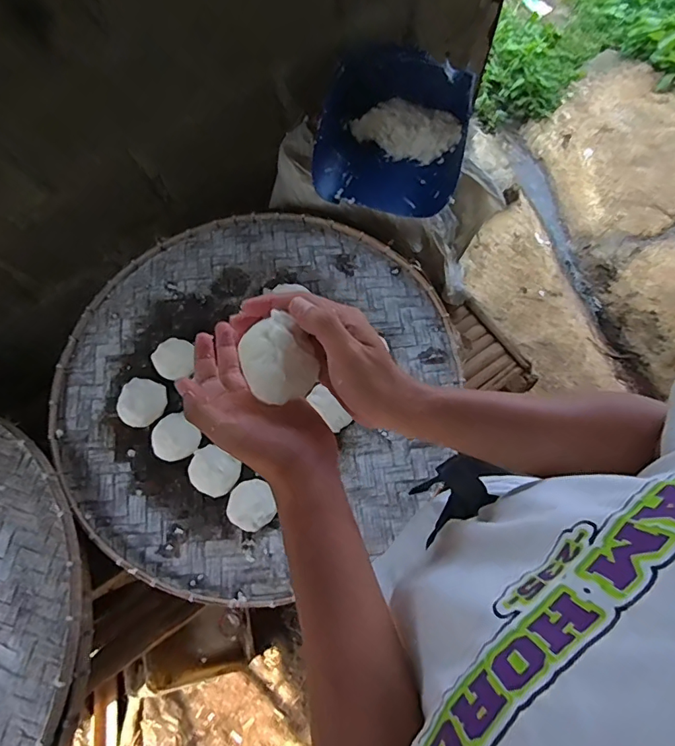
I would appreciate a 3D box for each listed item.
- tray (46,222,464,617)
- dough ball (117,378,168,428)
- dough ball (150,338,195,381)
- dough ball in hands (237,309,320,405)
[{"bbox_3d":[-0.146,0.004,0.838,0.700,0.052,0.691,0,71,1],"label":"tray"},{"bbox_3d":[-0.344,0.053,0.826,0.074,0.031,0.084,15,72,7],"label":"dough ball"},{"bbox_3d":[-0.302,-0.023,0.859,0.070,0.030,0.076,0,71,1],"label":"dough ball"},{"bbox_3d":[-0.045,-0.009,0.369,0.057,0.047,0.056,0,71,1],"label":"dough ball in hands"}]

